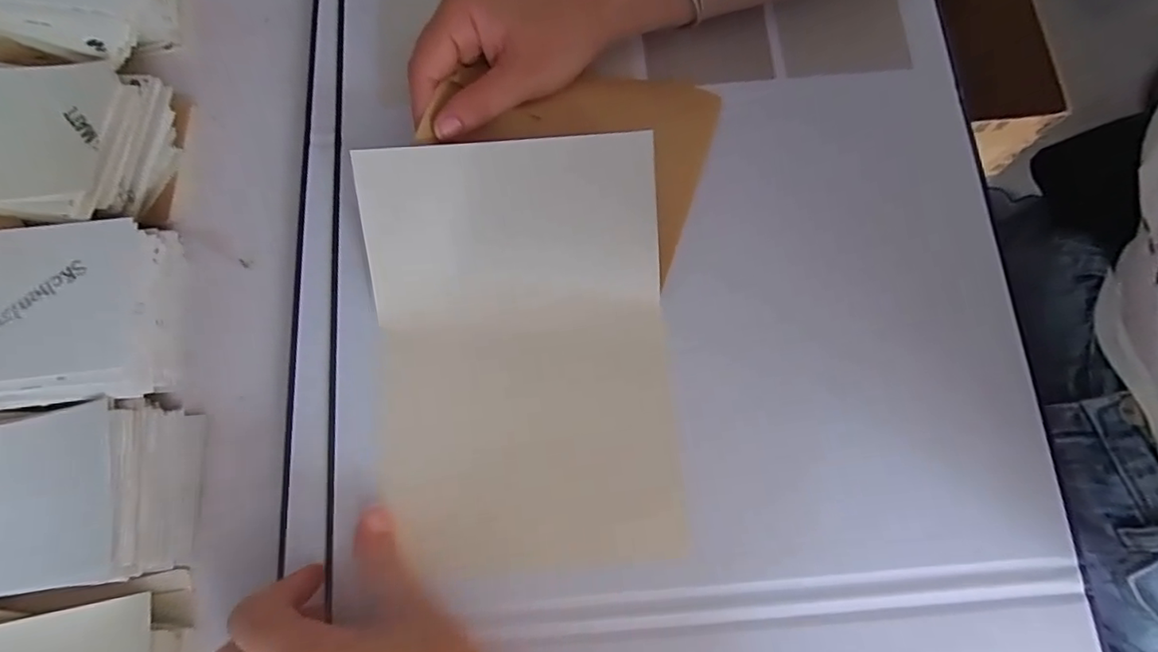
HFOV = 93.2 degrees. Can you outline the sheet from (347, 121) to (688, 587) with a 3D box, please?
[{"bbox_3d":[-0.030,0.016,0.296,0.159,0.065,0.217,-5,77,-2],"label":"sheet"}]

